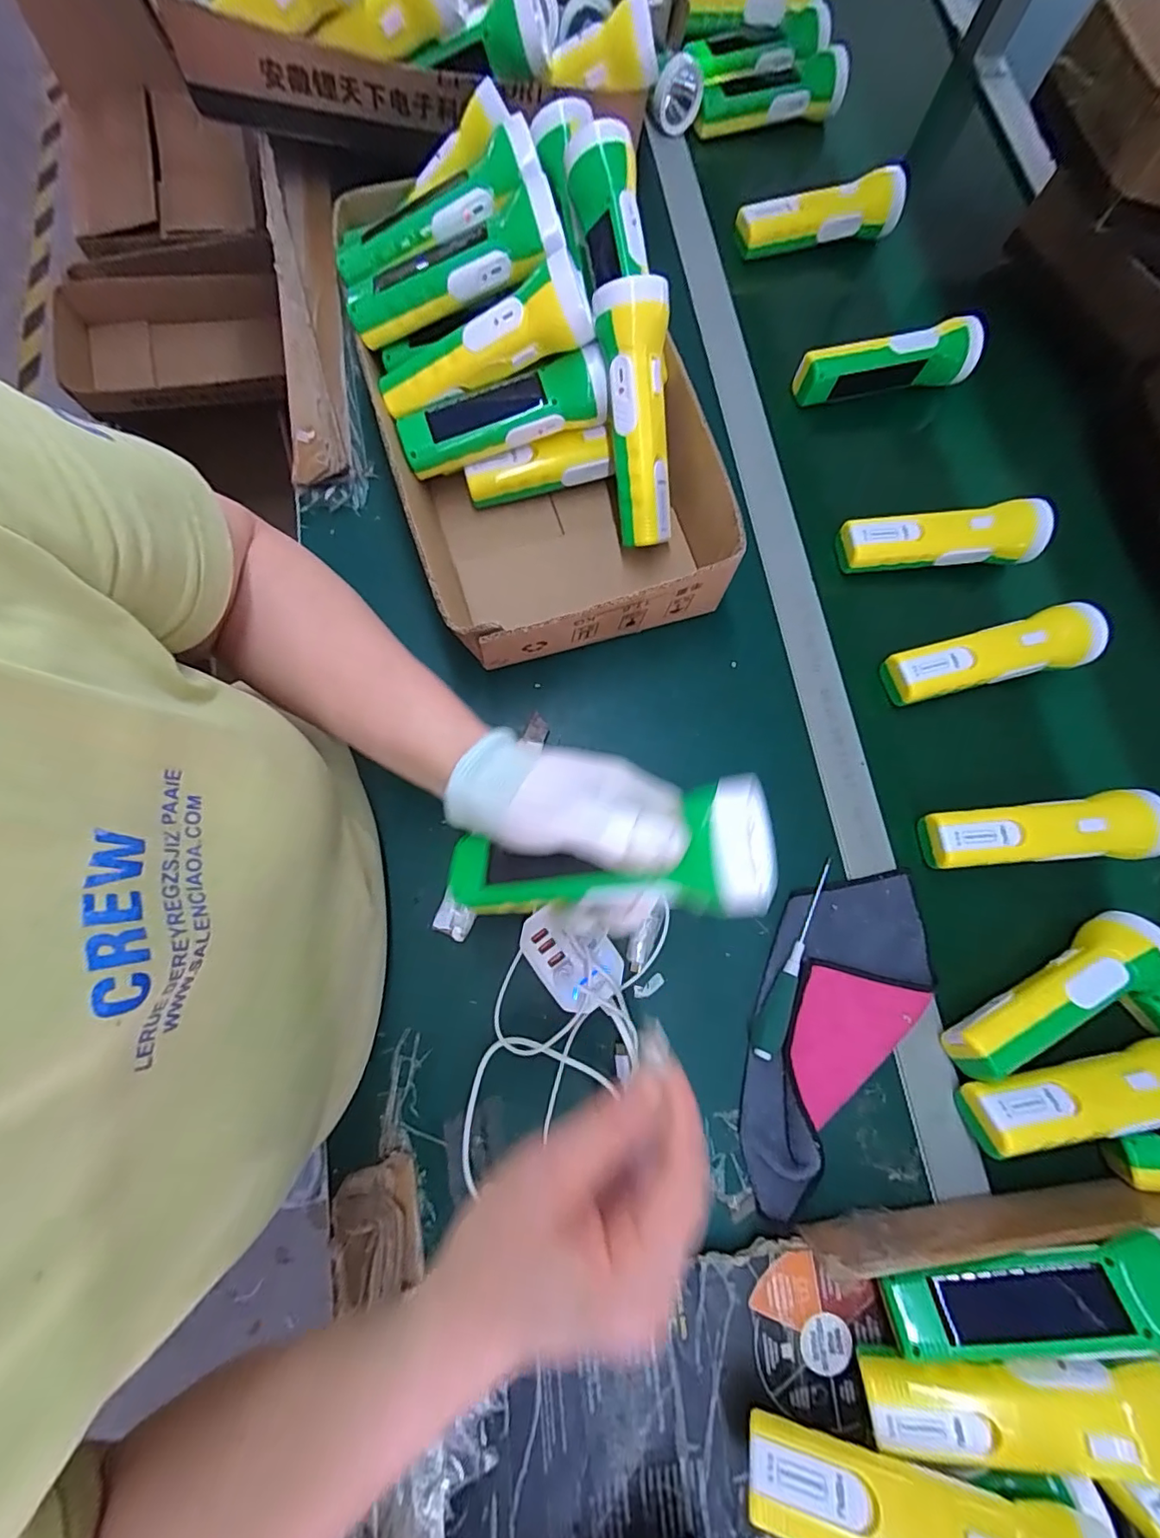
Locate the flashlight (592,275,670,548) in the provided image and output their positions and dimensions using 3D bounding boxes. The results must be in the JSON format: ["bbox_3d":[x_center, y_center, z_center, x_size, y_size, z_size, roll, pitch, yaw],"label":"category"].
[{"bbox_3d":[0.045,-0.255,0.401,0.047,0.043,0.163,-9,114,-4],"label":"flashlight"}]

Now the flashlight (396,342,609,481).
[{"bbox_3d":[-0.060,-0.276,0.418,0.161,0.052,0.043,-15,76,-5],"label":"flashlight"}]

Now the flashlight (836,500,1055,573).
[{"bbox_3d":[0.317,-0.203,0.474,0.171,0.040,0.042,-4,75,-3],"label":"flashlight"}]

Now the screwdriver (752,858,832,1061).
[{"bbox_3d":[0.154,0.133,0.391,0.018,0.014,0.146,23,76,5],"label":"screwdriver"}]

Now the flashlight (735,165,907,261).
[{"bbox_3d":[0.250,-0.578,0.564,0.170,0.039,0.051,-17,78,-8],"label":"flashlight"}]

